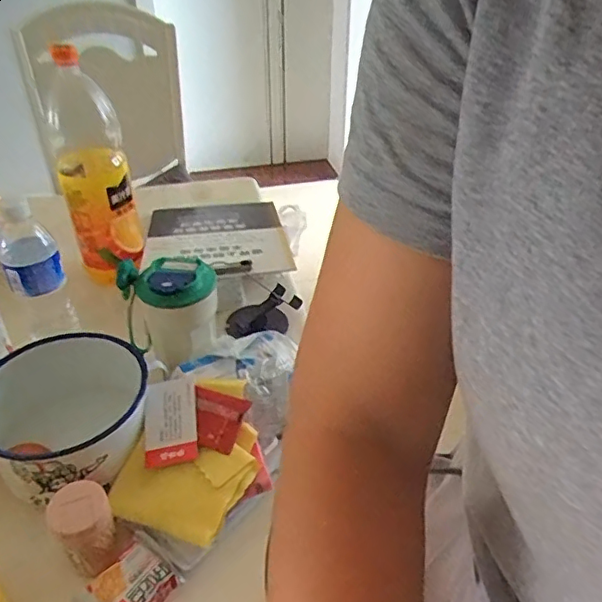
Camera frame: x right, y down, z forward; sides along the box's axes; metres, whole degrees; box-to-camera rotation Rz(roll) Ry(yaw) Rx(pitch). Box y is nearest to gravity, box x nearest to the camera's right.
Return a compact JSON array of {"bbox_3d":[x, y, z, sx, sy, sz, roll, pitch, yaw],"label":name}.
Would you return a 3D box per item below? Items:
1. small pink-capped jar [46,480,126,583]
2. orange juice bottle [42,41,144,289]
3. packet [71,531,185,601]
[{"bbox_3d":[-0.197,0.206,0.521,0.053,0.070,0.056,-26,45,-30],"label":"small pink-capped jar"},{"bbox_3d":[-0.278,-0.171,0.774,0.089,0.325,0.087,-13,40,-16],"label":"orange juice bottle"},{"bbox_3d":[-0.151,0.256,0.511,0.063,0.030,0.079,23,43,26],"label":"packet"}]

